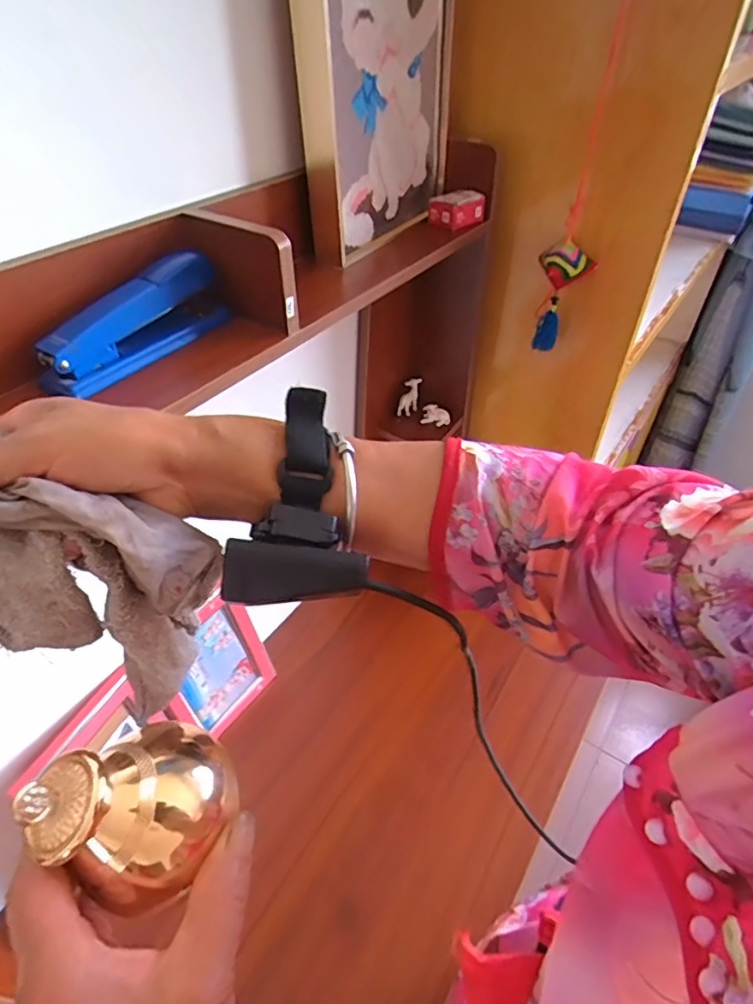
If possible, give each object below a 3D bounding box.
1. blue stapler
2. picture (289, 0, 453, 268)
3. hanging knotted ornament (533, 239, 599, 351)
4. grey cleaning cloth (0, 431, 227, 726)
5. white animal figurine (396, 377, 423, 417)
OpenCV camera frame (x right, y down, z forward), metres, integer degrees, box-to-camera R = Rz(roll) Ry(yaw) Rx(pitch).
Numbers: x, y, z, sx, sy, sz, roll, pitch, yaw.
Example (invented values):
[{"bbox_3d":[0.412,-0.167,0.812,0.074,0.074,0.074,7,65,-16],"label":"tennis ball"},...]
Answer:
[{"bbox_3d":[-0.174,-0.134,0.405,0.034,0.057,0.154,22,46,20],"label":"blue stapler"},{"bbox_3d":[0.006,-0.413,0.505,0.035,0.303,0.224,26,48,24],"label":"picture"},{"bbox_3d":[0.227,-0.250,0.687,0.064,0.136,0.045,9,43,8],"label":"hanging knotted ornament"},{"bbox_3d":[-0.143,0.042,0.280,0.121,0.151,0.058,6,43,5],"label":"grey cleaning cloth"},{"bbox_3d":[0.051,-0.160,0.844,0.023,0.043,0.055,17,45,16],"label":"white animal figurine"}]

